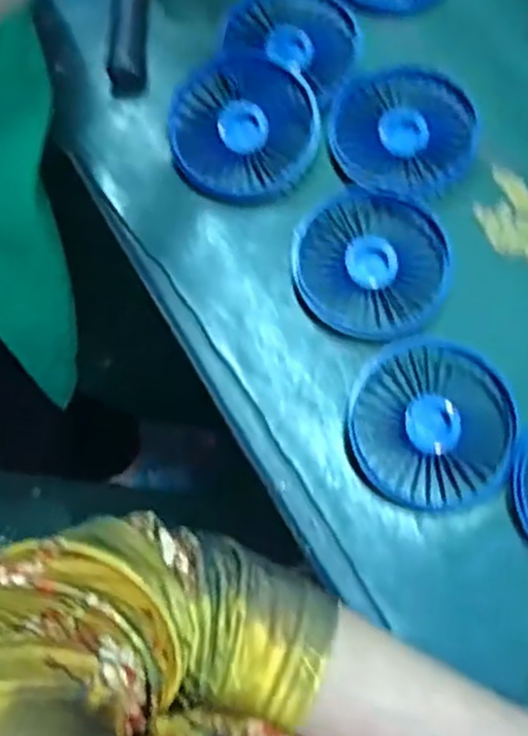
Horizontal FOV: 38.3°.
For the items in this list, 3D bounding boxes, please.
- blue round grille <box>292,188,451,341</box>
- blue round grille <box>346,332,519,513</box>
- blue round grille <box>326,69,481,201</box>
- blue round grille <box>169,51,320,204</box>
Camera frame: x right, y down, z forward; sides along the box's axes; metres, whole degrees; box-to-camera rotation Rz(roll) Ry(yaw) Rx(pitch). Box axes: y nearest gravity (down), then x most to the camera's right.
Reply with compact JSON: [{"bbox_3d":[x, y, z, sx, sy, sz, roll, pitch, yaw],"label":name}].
[{"bbox_3d":[0.060,-0.059,0.433,0.086,0.011,0.084,1,71,-3],"label":"blue round grille"},{"bbox_3d":[0.089,0.029,0.403,0.084,0.011,0.087,1,71,-3],"label":"blue round grille"},{"bbox_3d":[0.084,-0.143,0.460,0.083,0.012,0.088,1,71,-3],"label":"blue round grille"},{"bbox_3d":[-0.012,-0.148,0.461,0.085,0.022,0.090,1,71,-3],"label":"blue round grille"}]

